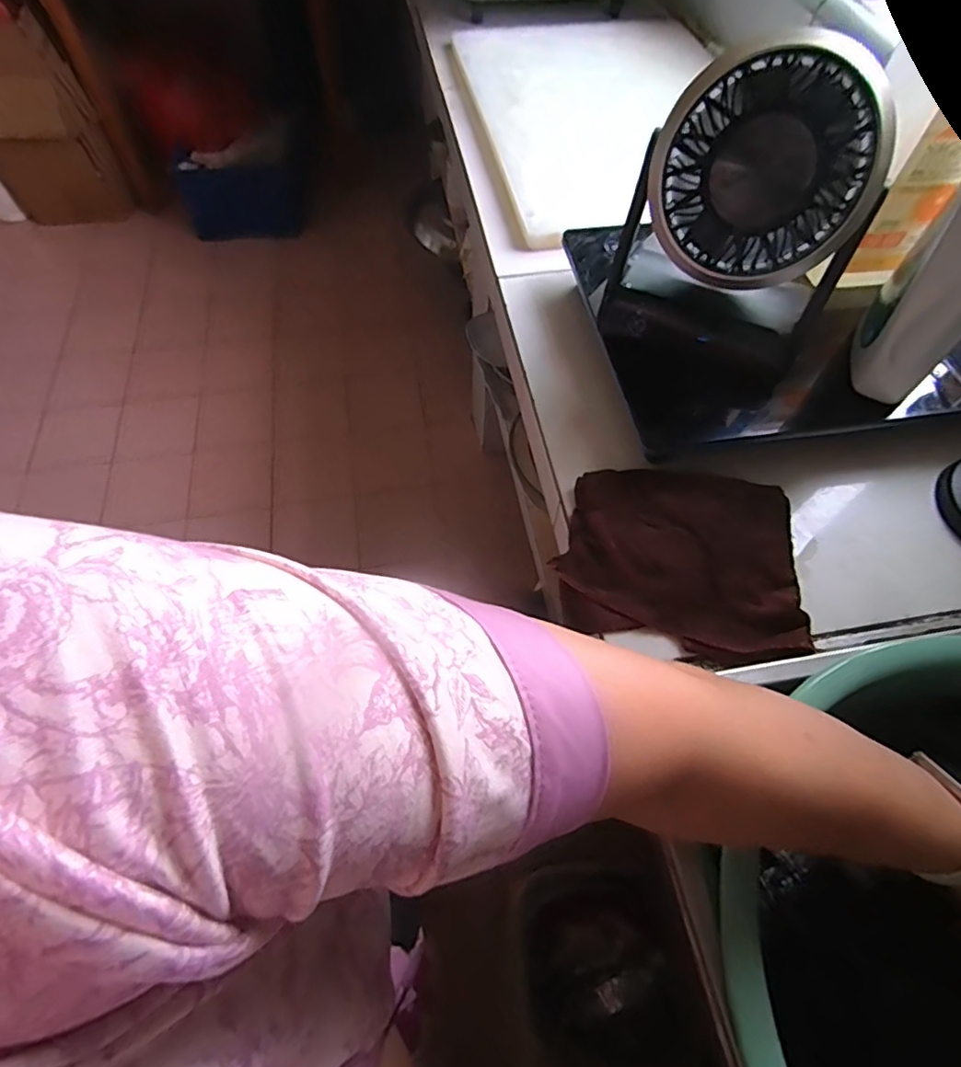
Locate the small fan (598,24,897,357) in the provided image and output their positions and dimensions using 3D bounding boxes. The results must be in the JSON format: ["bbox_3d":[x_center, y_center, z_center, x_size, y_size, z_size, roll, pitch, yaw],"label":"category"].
[{"bbox_3d":[0.188,-0.236,0.413,0.172,0.184,0.106,29,65,15],"label":"small fan"}]

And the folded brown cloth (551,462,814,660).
[{"bbox_3d":[0.153,0.015,0.431,0.175,0.025,0.146,3,61,1],"label":"folded brown cloth"}]

